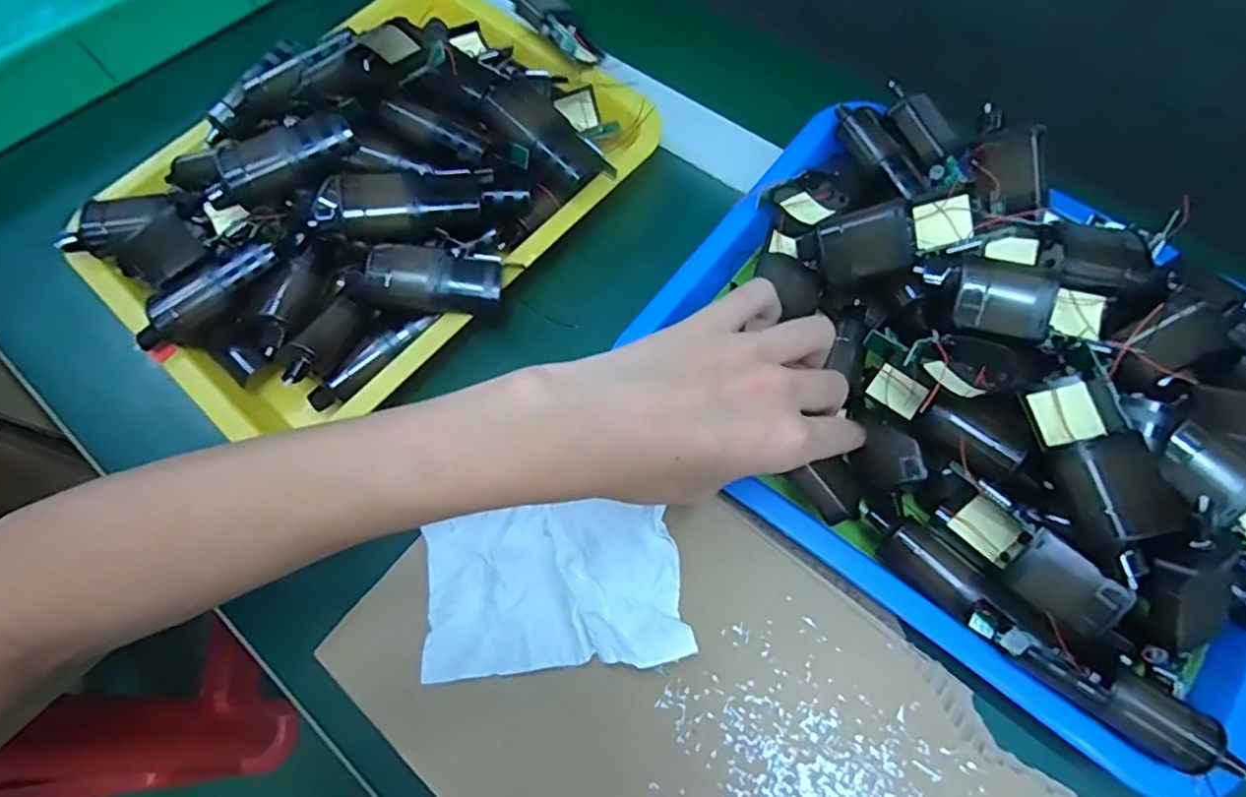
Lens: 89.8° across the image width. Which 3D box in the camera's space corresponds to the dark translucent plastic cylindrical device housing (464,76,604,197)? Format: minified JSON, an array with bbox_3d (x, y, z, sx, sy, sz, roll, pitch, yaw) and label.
[{"bbox_3d":[-0.053,-0.166,0.386,0.086,0.029,0.035,43,75,-4],"label":"dark translucent plastic cylindrical device housing"}]

